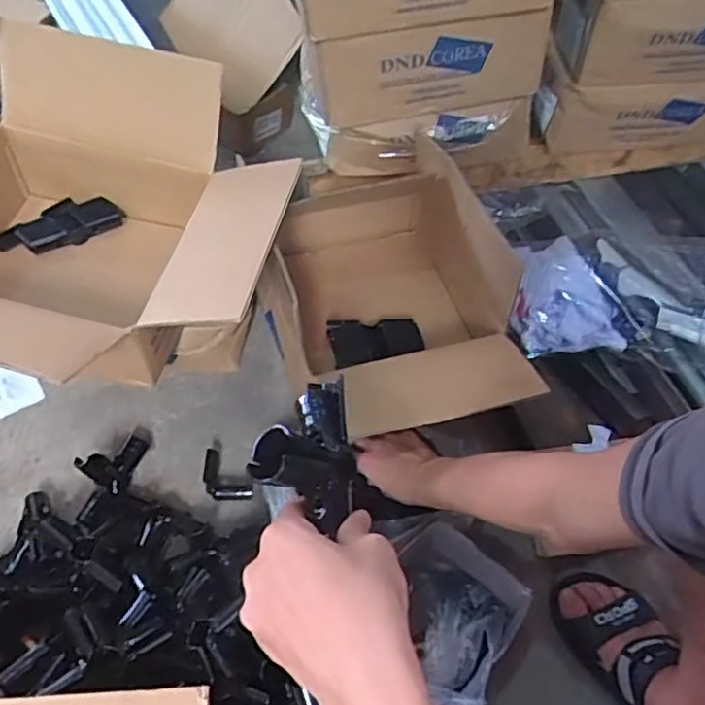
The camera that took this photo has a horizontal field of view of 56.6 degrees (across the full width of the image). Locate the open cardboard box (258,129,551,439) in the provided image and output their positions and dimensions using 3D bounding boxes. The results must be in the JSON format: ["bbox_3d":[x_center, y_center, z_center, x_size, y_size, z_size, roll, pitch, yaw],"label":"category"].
[{"bbox_3d":[0.056,-0.065,0.930,0.318,0.245,0.424,-17,58,-15],"label":"open cardboard box"}]

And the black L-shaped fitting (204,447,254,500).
[{"bbox_3d":[-0.180,0.175,0.897,0.085,0.026,0.048,39,62,21],"label":"black L-shaped fitting"}]

